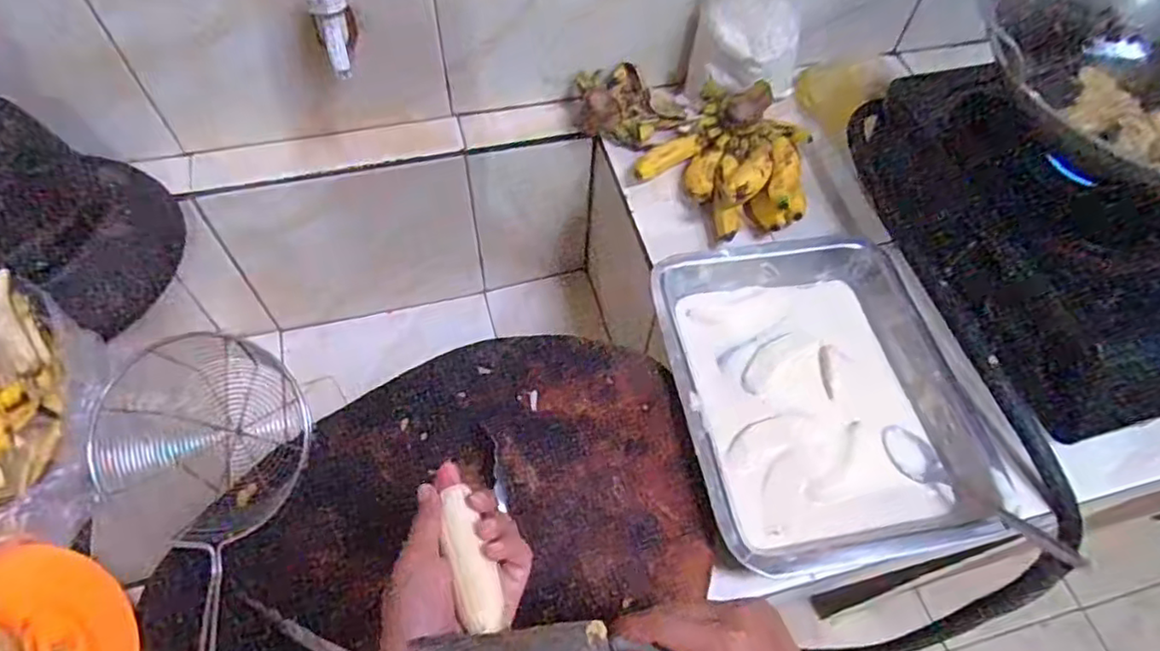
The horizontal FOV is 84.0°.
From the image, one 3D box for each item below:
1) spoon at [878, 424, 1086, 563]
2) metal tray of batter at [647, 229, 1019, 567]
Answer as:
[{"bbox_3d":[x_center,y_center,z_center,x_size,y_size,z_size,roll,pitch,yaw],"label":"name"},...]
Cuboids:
[{"bbox_3d":[0.313,0.137,0.516,0.026,0.030,0.158,-27,38,-19],"label":"spoon"},{"bbox_3d":[0.204,0.055,0.572,0.236,0.047,0.296,-7,59,-8],"label":"metal tray of batter"}]

